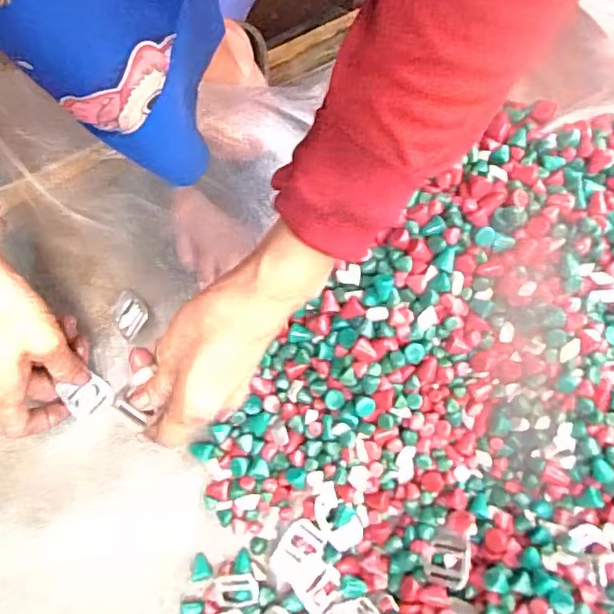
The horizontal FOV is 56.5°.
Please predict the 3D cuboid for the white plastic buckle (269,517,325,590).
[{"bbox_3d":[-0.005,0.169,0.389,0.032,0.009,0.039,34,80,7],"label":"white plastic buckle"}]

